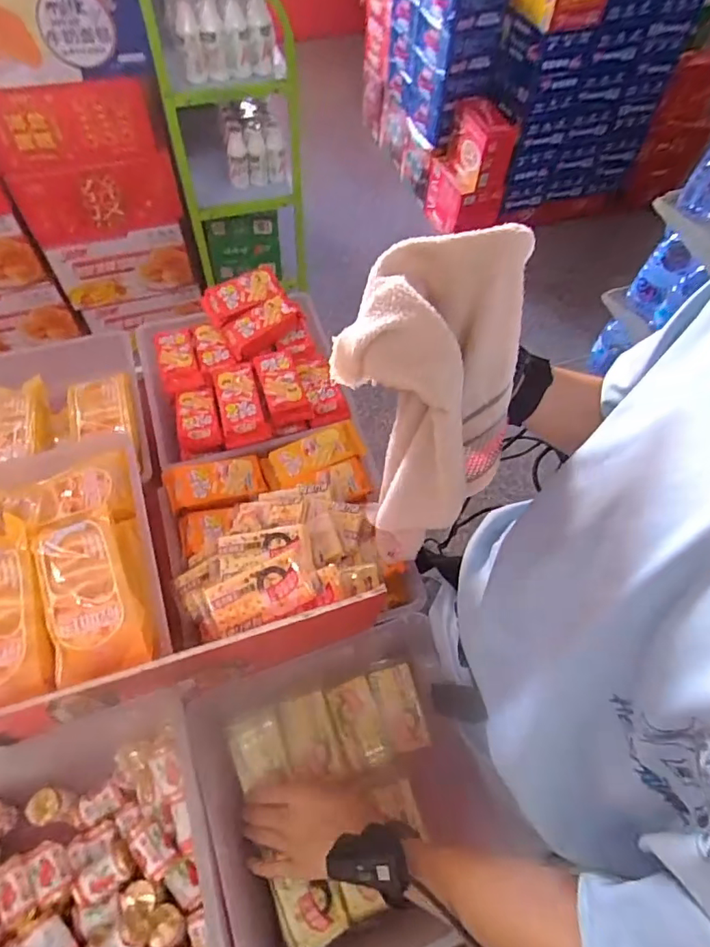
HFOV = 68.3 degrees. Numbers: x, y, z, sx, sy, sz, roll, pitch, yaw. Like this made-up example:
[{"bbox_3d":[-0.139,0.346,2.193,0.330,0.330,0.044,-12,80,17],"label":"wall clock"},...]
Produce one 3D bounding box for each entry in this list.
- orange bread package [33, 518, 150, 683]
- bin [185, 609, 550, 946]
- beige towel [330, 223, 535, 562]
[{"bbox_3d":[-0.260,0.107,0.517,0.095,0.046,0.183,-18,62,-13],"label":"orange bread package"},{"bbox_3d":[-0.005,0.354,0.590,0.288,0.119,0.287,-18,62,-13],"label":"bin"},{"bbox_3d":[0.056,-0.061,0.395,0.121,0.205,0.119,-13,61,-11],"label":"beige towel"}]

